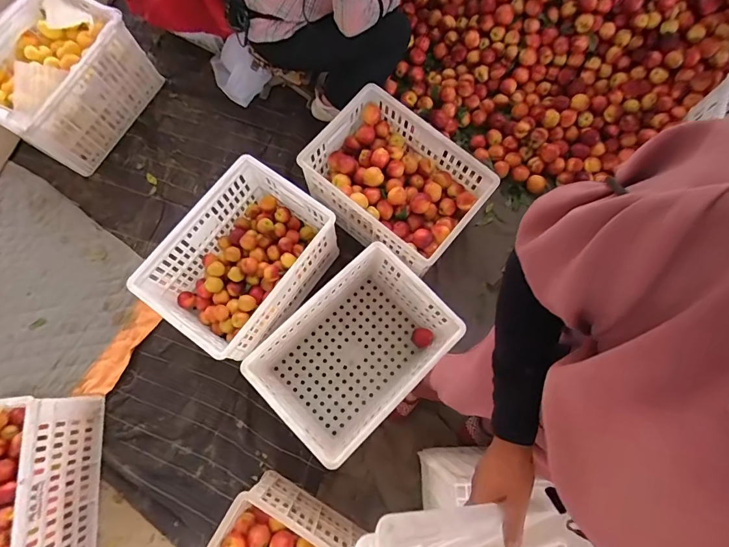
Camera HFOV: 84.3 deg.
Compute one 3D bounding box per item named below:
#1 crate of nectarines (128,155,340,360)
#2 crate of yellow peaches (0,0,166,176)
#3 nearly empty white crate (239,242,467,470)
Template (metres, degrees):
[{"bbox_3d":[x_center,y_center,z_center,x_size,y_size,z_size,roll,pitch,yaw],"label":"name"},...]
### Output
[{"bbox_3d":[-0.366,-0.032,1.242,0.349,0.281,0.495,34,77,10],"label":"crate of nectarines"},{"bbox_3d":[-1.035,-0.667,1.389,0.364,0.348,0.485,33,77,10],"label":"crate of yellow peaches"},{"bbox_3d":[-0.028,0.231,1.192,0.507,0.325,0.365,-43,77,-10],"label":"nearly empty white crate"}]

